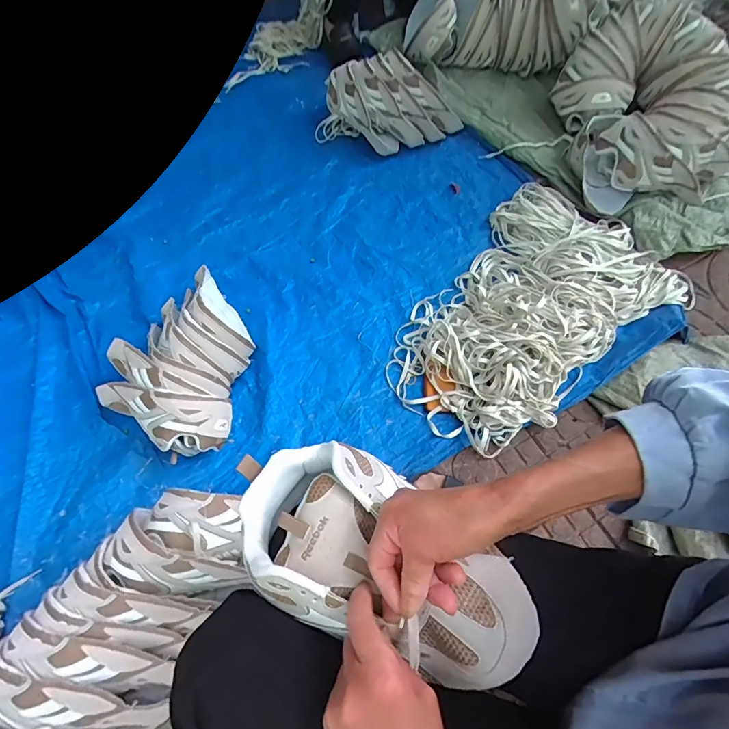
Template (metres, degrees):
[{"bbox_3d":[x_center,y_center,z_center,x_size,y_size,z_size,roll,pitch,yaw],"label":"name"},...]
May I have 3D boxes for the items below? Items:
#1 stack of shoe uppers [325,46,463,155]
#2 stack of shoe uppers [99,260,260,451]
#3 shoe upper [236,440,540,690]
[{"bbox_3d":[0.059,-0.654,1.040,0.316,0.140,0.159,30,69,19],"label":"stack of shoe uppers"},{"bbox_3d":[-0.307,-0.015,0.783,0.273,0.167,0.320,28,68,16],"label":"stack of shoe uppers"},{"bbox_3d":[0.009,0.150,0.334,0.249,0.064,0.128,28,67,14],"label":"shoe upper"}]

